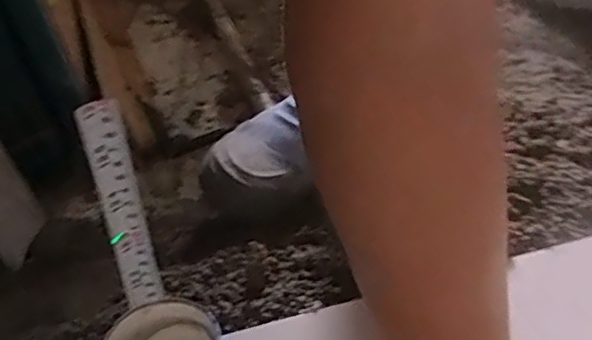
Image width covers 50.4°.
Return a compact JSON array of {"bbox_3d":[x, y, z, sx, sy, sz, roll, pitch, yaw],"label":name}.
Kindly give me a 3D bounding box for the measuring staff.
[{"bbox_3d":[-0.105,0.025,0.383,0.025,0.151,0.007,-10,37,-12],"label":"measuring staff"}]

